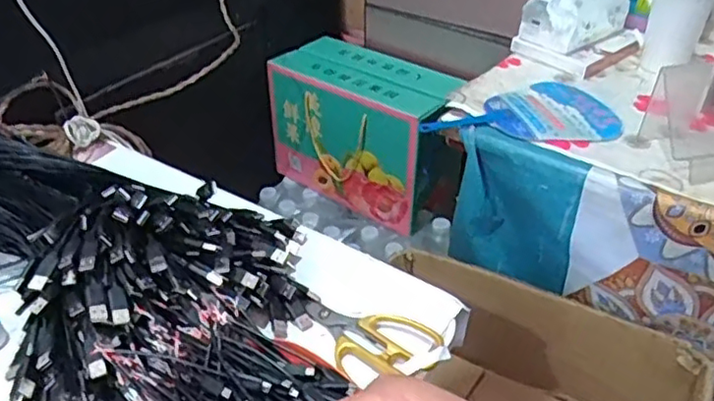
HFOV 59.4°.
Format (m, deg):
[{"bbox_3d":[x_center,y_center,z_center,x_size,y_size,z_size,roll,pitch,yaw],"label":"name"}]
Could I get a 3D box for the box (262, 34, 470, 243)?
[{"bbox_3d":[0.014,-0.130,1.142,0.324,0.232,0.154,26,45,29],"label":"box"}]

